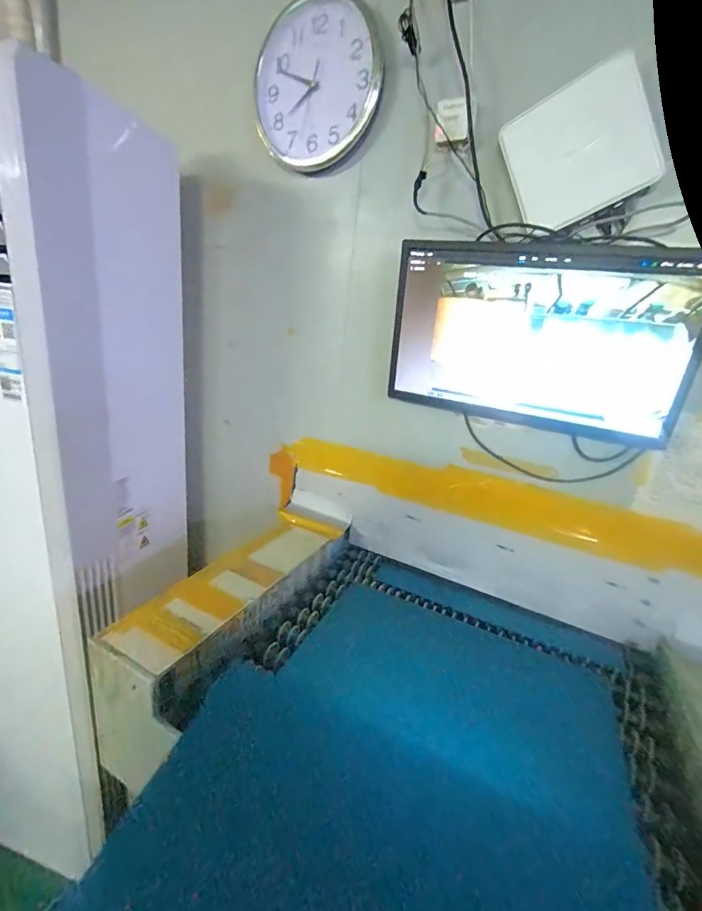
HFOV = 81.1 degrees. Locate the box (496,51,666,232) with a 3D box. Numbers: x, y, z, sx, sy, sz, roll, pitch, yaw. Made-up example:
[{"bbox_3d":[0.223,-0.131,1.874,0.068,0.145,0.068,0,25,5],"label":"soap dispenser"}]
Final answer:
[{"bbox_3d":[0.348,-0.468,0.641,0.194,0.178,0.028,-9,30,44],"label":"box"}]

